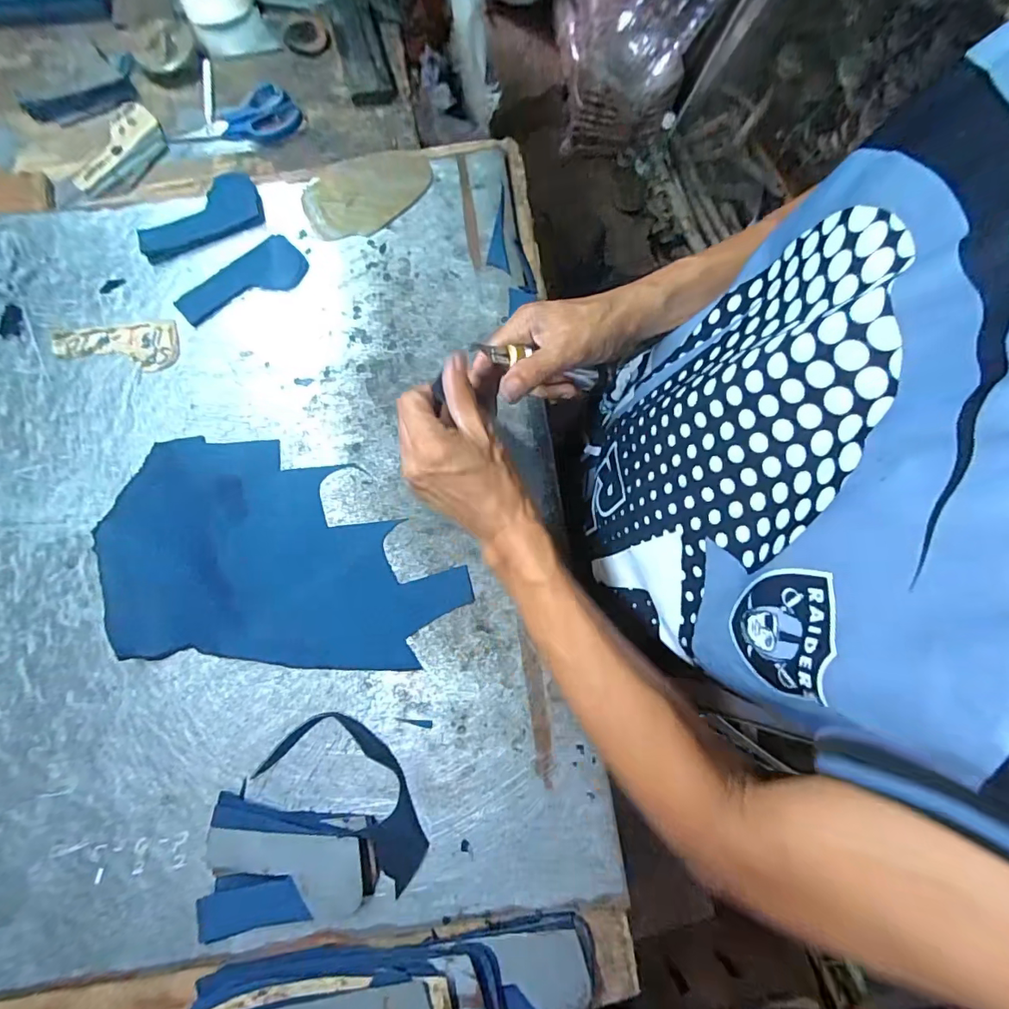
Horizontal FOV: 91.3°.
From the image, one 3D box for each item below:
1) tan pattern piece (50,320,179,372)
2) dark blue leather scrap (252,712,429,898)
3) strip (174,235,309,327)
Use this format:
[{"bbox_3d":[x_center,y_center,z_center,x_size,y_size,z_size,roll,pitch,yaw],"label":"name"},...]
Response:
[{"bbox_3d":[-0.411,-0.163,0.520,0.129,0.004,0.053,-6,79,-2],"label":"tan pattern piece"},{"bbox_3d":[-0.131,0.255,0.440,0.164,0.014,0.082,37,81,7],"label":"dark blue leather scrap"},{"bbox_3d":[-0.283,-0.239,0.532,0.138,0.012,0.053,-33,81,-7],"label":"strip"}]

